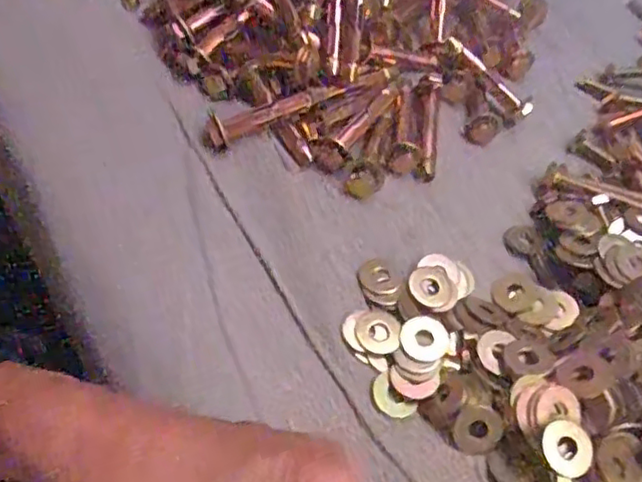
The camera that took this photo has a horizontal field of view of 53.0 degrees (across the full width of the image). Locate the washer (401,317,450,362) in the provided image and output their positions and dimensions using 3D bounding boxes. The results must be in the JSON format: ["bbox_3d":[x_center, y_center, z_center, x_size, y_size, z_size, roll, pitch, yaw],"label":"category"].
[{"bbox_3d":[0.046,0.043,0.286,0.021,0.004,0.023,5,58,-8],"label":"washer"}]

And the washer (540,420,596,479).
[{"bbox_3d":[0.095,0.080,0.248,0.020,0.004,0.021,-16,80,-10],"label":"washer"}]

